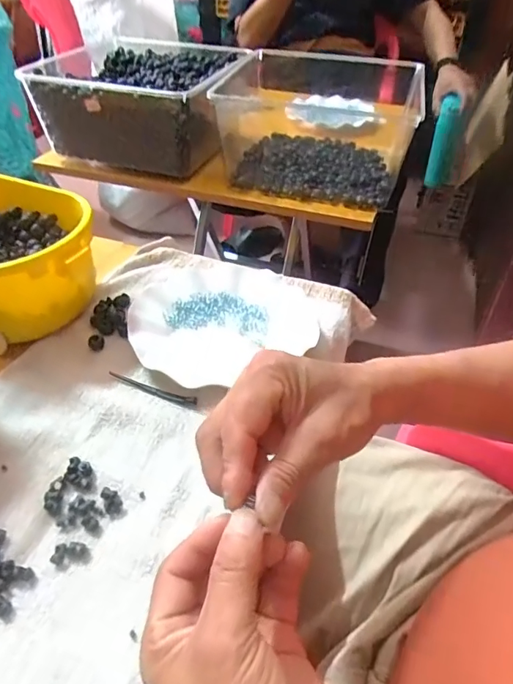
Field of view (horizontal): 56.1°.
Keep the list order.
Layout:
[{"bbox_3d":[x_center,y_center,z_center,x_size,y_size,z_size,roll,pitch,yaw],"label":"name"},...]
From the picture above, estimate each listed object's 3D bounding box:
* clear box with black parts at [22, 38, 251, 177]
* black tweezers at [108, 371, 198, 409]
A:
[{"bbox_3d":[-0.182,-0.413,0.837,0.305,0.136,0.294,10,43,10],"label":"clear box with black parts"},{"bbox_3d":[-0.095,0.044,0.439,0.090,0.008,0.009,16,44,15],"label":"black tweezers"}]

